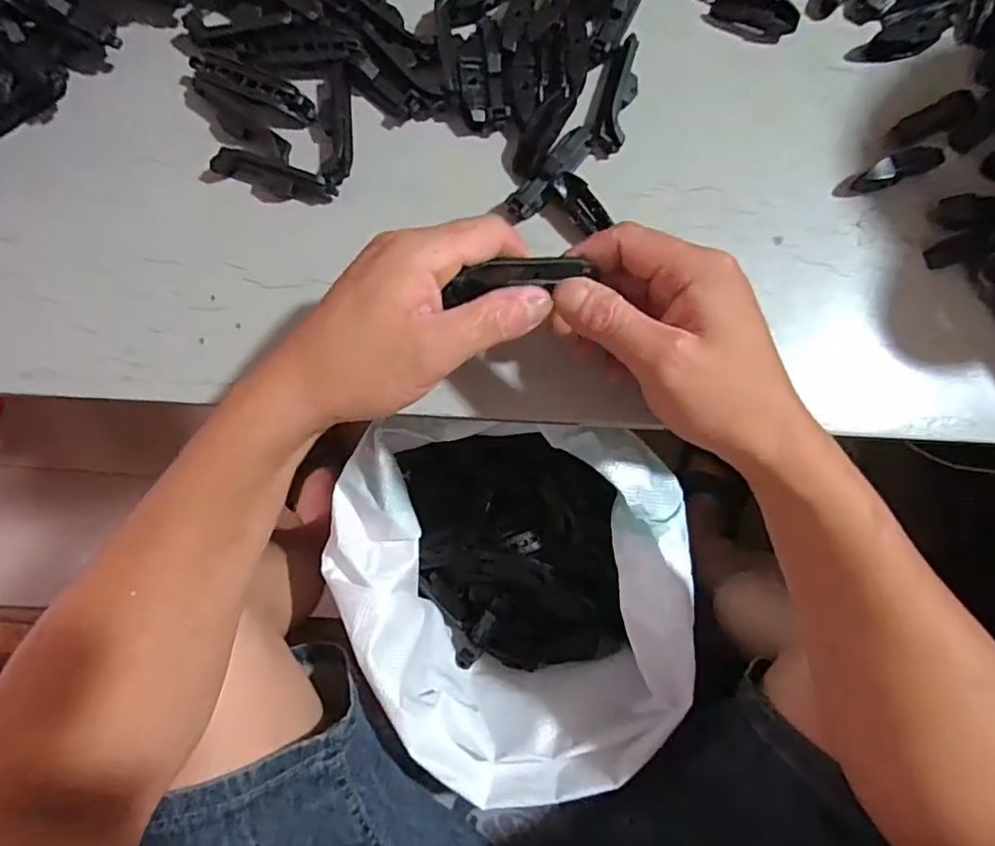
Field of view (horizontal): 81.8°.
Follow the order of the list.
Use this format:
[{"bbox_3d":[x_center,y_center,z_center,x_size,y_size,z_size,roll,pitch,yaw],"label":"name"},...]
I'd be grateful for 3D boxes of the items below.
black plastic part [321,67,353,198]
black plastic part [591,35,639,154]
[{"bbox_3d":[-0.097,-0.178,0.350,0.015,0.014,0.077,-2,83,-1],"label":"black plastic part"},{"bbox_3d":[0.075,-0.201,0.349,0.018,0.014,0.074,16,83,1],"label":"black plastic part"}]

